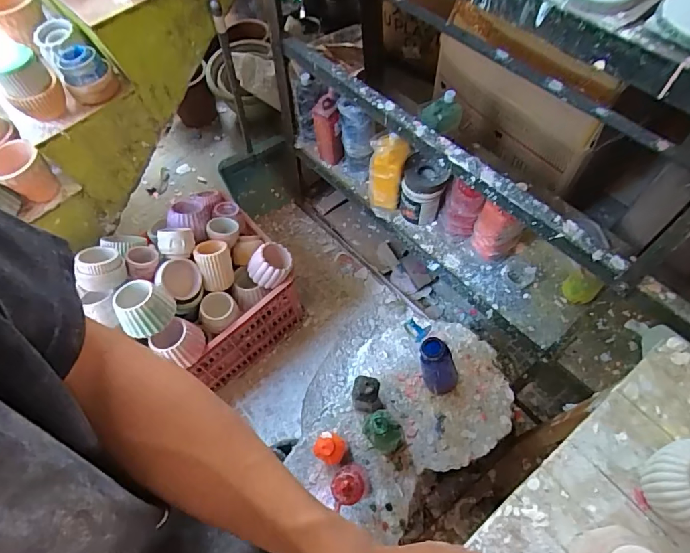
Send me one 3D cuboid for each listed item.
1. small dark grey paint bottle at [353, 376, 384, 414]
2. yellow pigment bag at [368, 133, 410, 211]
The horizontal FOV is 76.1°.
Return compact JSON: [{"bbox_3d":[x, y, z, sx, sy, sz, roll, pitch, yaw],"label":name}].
[{"bbox_3d":[0.045,0.241,0.898,0.056,0.138,0.052,-4,62,1],"label":"small dark grey paint bottle"},{"bbox_3d":[0.111,-0.264,1.159,0.097,0.218,0.060,12,63,9],"label":"yellow pigment bag"}]

